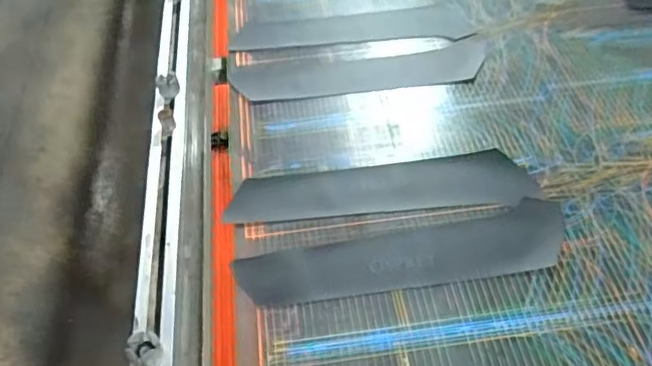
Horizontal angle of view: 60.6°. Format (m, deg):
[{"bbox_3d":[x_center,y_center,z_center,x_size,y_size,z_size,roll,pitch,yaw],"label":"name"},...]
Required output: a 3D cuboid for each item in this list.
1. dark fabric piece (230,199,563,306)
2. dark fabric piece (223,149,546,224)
[{"bbox_3d":[0.111,0.108,0.791,0.468,0.008,0.107,-11,46,-3],"label":"dark fabric piece"},{"bbox_3d":[0.084,0.007,0.877,0.460,0.009,0.100,-6,46,2],"label":"dark fabric piece"}]

